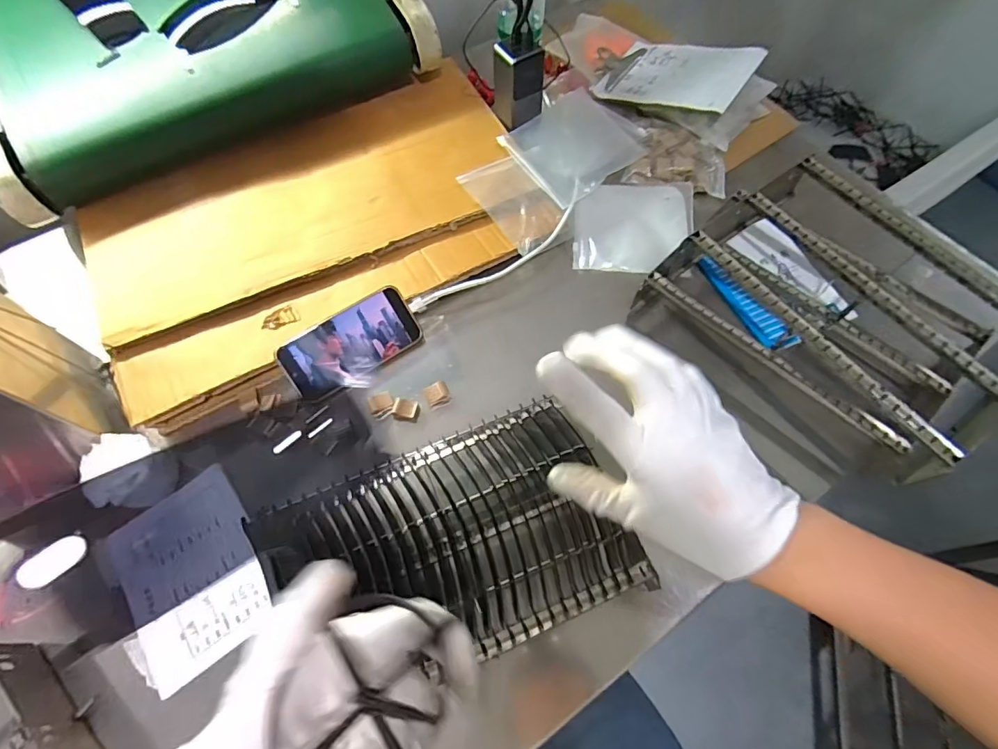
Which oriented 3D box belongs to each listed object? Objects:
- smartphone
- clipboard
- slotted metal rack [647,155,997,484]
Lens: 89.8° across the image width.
[{"bbox_3d":[-0.170,-0.034,0.585,0.156,0.008,0.082,-32,93,-13],"label":"smartphone"},{"bbox_3d":[0.251,-0.449,0.741,0.227,0.023,0.159,27,70,31],"label":"clipboard"},{"bbox_3d":[0.362,-0.080,0.529,0.229,0.084,0.320,-36,68,-16],"label":"slotted metal rack"}]

